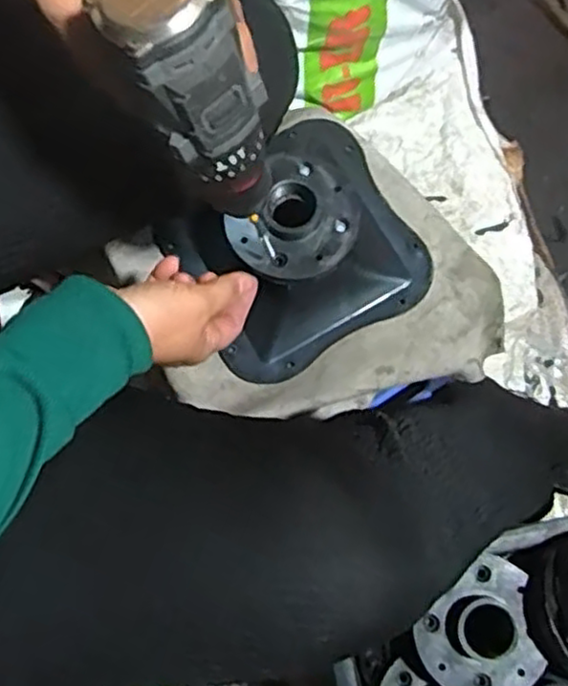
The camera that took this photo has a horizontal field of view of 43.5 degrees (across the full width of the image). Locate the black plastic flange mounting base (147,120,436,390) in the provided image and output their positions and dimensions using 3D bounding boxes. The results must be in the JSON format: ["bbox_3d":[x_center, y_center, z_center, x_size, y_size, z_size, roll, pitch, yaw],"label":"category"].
[{"bbox_3d":[0.007,-0.086,0.535,0.179,0.100,0.175,-30,79,-5],"label":"black plastic flange mounting base"}]

